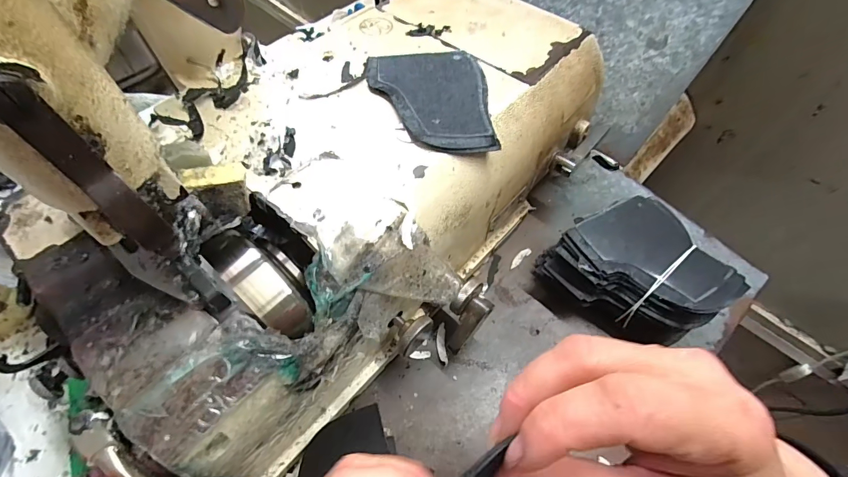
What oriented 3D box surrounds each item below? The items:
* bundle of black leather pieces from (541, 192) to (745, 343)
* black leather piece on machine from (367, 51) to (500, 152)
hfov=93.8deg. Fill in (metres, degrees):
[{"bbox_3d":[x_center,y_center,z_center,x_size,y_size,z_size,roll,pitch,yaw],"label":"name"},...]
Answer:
[{"bbox_3d":[0.180,0.038,0.353,0.119,0.071,0.111,-21,61,-13],"label":"bundle of black leather pieces"},{"bbox_3d":[0.004,-0.110,0.314,0.093,0.007,0.110,-3,59,-3],"label":"black leather piece on machine"}]

